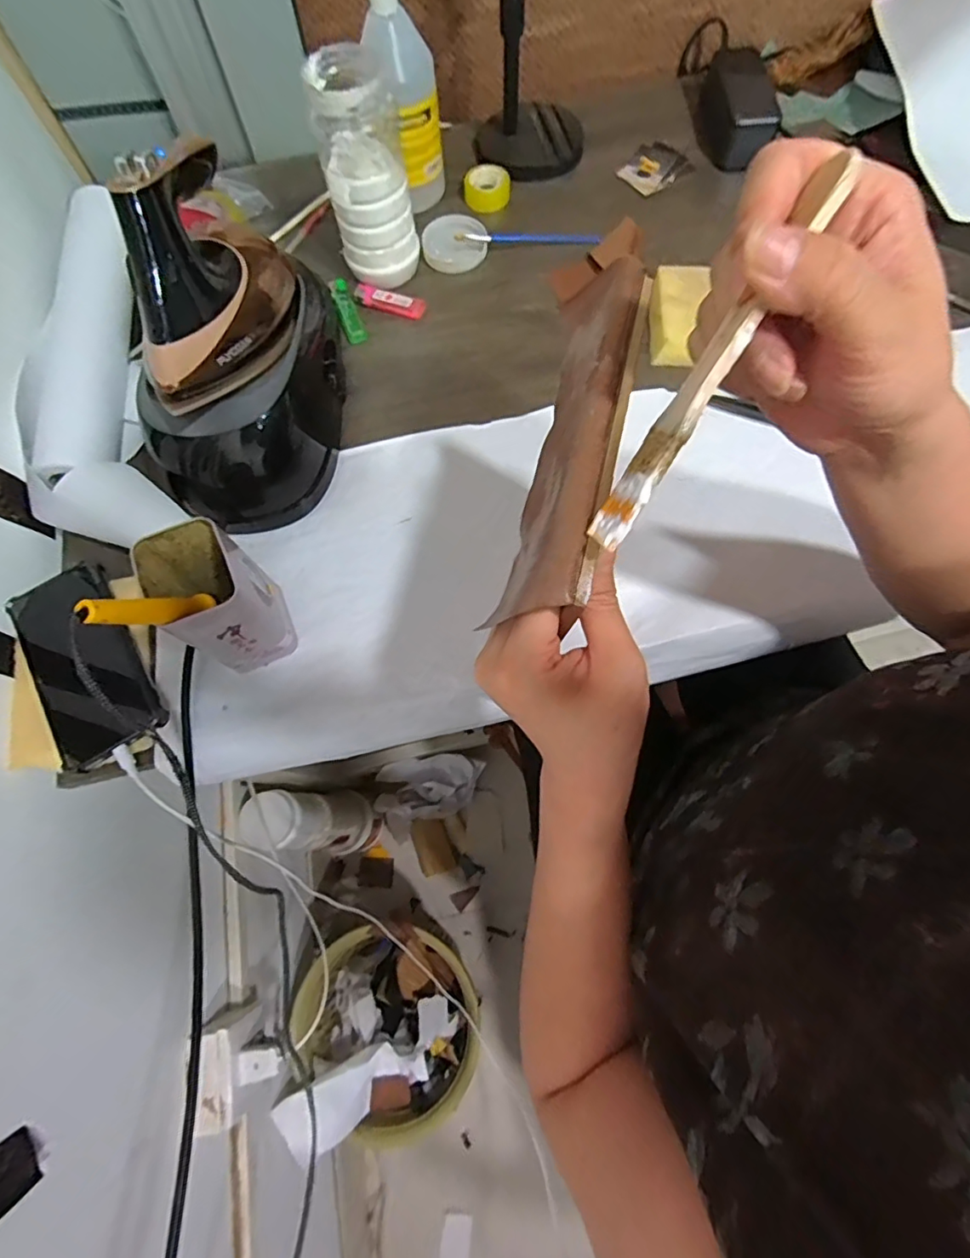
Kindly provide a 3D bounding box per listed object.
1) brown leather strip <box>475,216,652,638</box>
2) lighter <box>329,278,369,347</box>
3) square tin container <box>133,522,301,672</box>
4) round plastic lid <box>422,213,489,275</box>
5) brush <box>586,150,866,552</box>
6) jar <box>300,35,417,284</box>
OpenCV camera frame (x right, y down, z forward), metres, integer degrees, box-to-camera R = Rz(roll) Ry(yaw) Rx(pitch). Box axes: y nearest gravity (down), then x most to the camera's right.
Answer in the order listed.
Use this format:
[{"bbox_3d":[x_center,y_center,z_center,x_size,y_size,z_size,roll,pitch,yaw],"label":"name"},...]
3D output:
[{"bbox_3d":[0.047,-0.110,0.264,0.045,0.040,0.209,11,70,6],"label":"brown leather strip"},{"bbox_3d":[-0.146,-0.336,0.572,0.020,0.011,0.086,-21,71,-5],"label":"lighter"},{"bbox_3d":[-0.200,-0.022,0.416,0.063,0.108,0.083,-32,73,-9],"label":"square tin container"},{"bbox_3d":[-0.035,-0.423,0.595,0.066,0.022,0.070,-1,71,2],"label":"round plastic lid"},{"bbox_3d":[0.080,-0.091,0.193,0.004,0.021,0.139,22,111,-28],"label":"brush"},{"bbox_3d":[-0.109,-0.420,0.516,0.074,0.170,0.069,-8,71,-1],"label":"jar"}]

